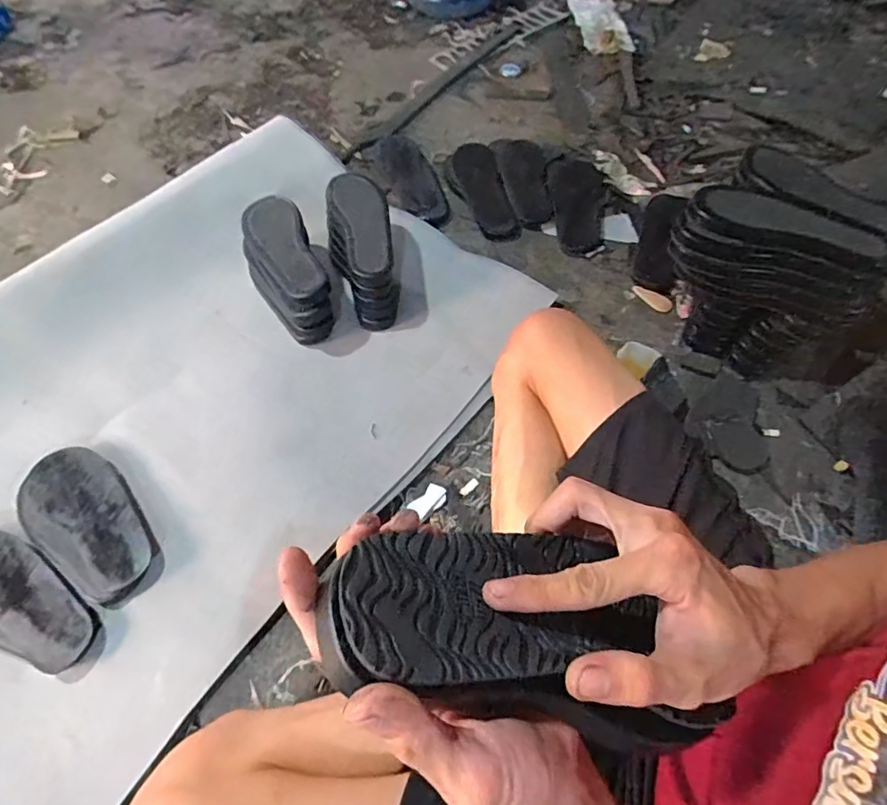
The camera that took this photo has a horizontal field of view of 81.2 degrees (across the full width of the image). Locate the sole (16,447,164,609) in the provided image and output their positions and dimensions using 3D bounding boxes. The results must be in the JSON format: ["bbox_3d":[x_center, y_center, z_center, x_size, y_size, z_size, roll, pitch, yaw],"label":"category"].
[{"bbox_3d":[-0.440,0.144,0.642,0.235,0.018,0.113,36,64,15],"label":"sole"}]

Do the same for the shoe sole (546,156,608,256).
[{"bbox_3d":[0.264,-0.389,1.019,0.114,0.031,0.251,3,60,-2],"label":"shoe sole"}]

